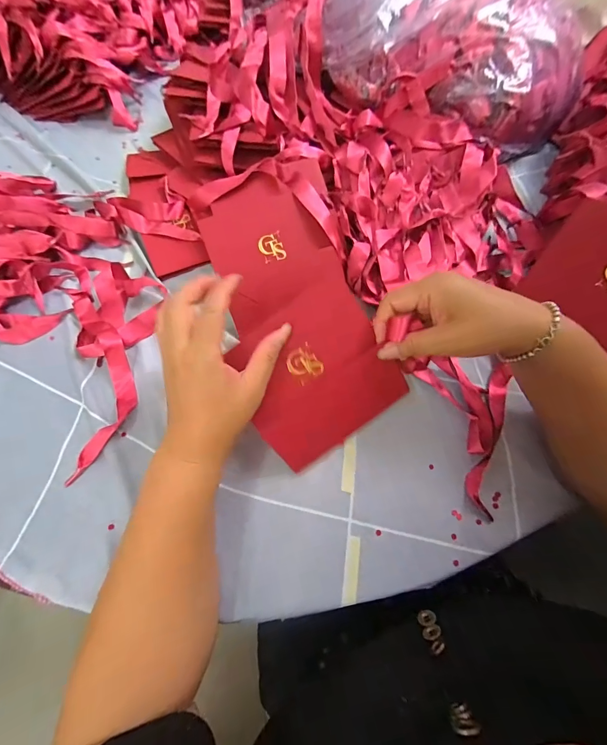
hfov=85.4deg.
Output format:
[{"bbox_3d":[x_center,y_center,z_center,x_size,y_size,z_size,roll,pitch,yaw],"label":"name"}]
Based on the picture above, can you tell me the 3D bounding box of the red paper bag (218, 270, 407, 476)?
[{"bbox_3d":[0.013,0.007,0.300,0.136,0.011,0.139,-35,108,-1],"label":"red paper bag"}]

